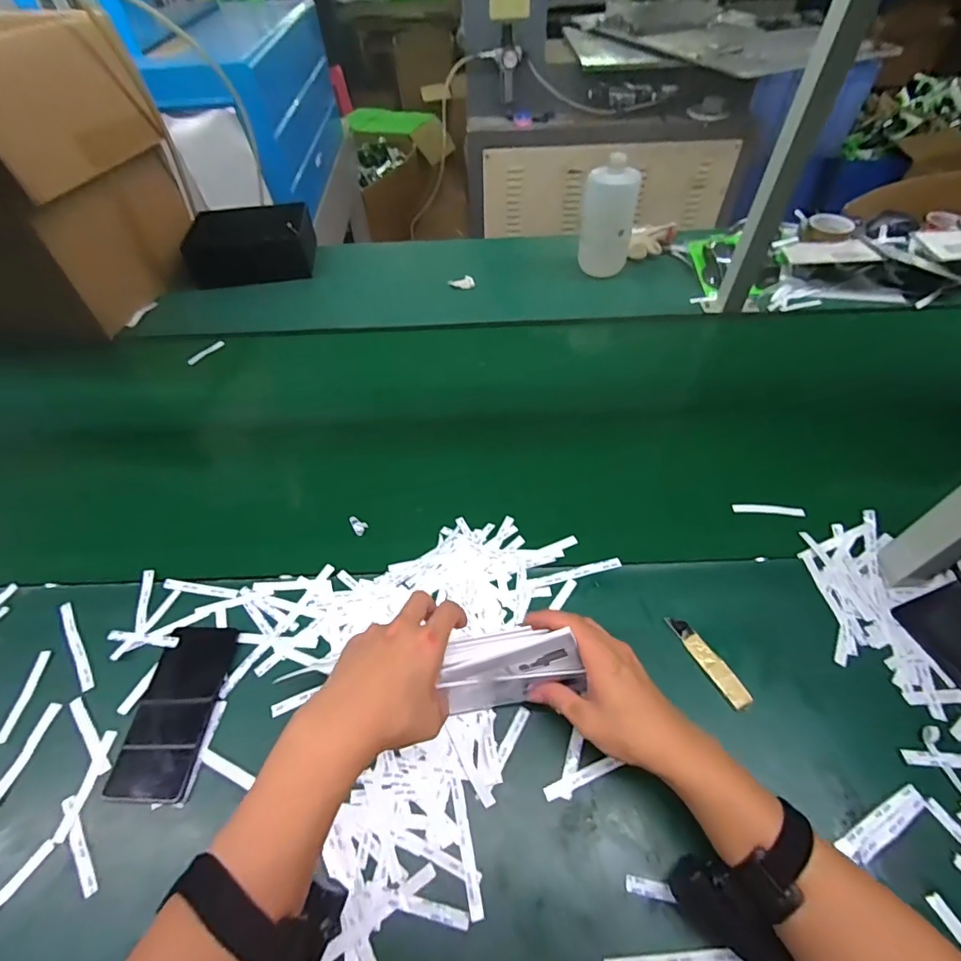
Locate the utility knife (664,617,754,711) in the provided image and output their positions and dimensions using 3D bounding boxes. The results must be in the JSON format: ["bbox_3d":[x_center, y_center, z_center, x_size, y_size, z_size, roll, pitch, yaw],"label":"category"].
[{"bbox_3d":[0.236,0.186,0.504,0.024,0.012,0.102,-22,54,-14],"label":"utility knife"}]

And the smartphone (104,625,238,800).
[{"bbox_3d":[-0.307,0.227,0.489,0.076,0.011,0.161,0,52,3],"label":"smartphone"}]

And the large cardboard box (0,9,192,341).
[{"bbox_3d":[-0.921,-0.548,0.883,0.607,0.404,0.401,7,53,8],"label":"large cardboard box"}]

